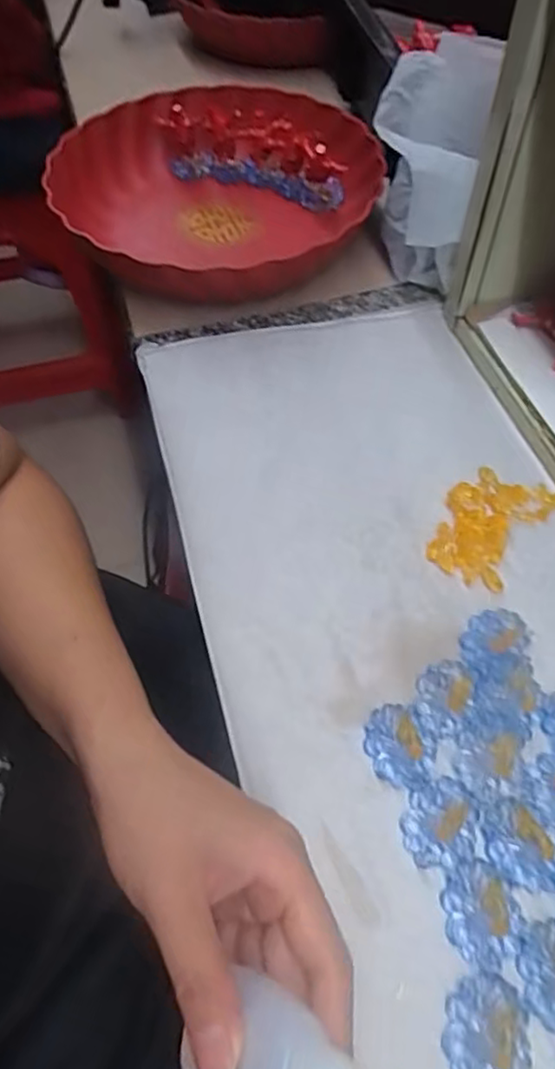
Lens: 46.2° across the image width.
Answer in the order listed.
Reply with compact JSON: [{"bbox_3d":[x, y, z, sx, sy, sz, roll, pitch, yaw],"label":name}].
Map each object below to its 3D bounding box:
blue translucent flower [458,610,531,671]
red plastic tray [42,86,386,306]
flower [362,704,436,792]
[{"bbox_3d":[0.107,0.052,0.324,0.029,0.009,0.036,37,65,22],"label":"blue translucent flower"},{"bbox_3d":[-0.049,-0.259,0.500,0.236,0.063,0.245,23,61,15],"label":"red plastic tray"},{"bbox_3d":[0.056,0.097,0.298,0.031,0.004,0.035,3,58,3],"label":"flower"}]

